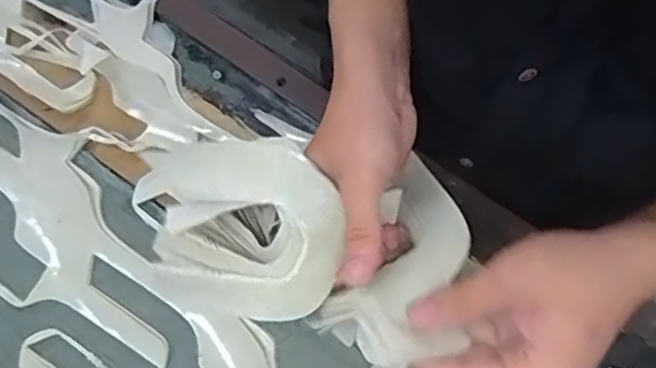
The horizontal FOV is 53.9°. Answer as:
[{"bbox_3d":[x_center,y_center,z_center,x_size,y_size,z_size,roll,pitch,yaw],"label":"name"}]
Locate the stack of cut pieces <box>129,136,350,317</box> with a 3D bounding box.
[{"bbox_3d":[-0.057,0.029,0.383,0.121,0.067,0.096,3,78,2],"label":"stack of cut pieces"}]

